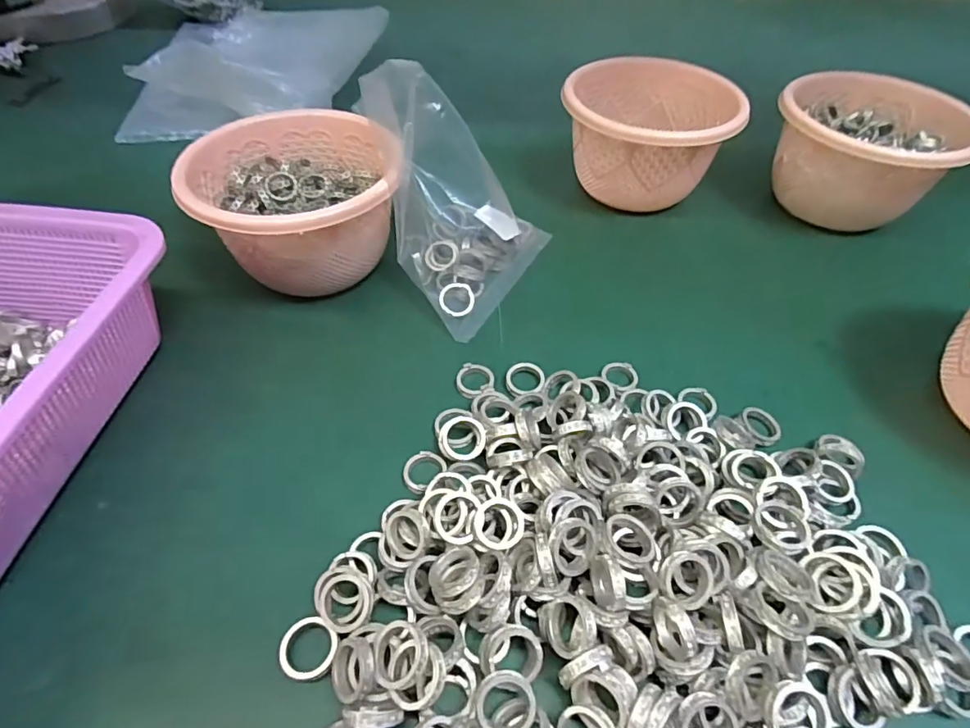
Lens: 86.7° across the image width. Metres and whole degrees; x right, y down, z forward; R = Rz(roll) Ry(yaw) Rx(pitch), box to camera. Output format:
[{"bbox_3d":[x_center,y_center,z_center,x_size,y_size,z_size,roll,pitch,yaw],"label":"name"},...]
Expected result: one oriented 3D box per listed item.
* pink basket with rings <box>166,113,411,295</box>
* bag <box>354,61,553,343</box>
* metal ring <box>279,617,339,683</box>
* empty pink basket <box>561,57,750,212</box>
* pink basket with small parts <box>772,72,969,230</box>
[{"bbox_3d":[-0.139,-0.112,0.384,0.137,0.095,0.141,-26,55,-21],"label":"pink basket with rings"},{"bbox_3d":[-0.016,-0.123,0.365,0.093,0.135,0.134,25,53,19],"label":"bag"},{"bbox_3d":[-0.079,0.128,0.232,0.026,0.010,0.025,1,51,-1],"label":"metal ring"},{"bbox_3d":[0.142,-0.198,0.461,0.145,0.092,0.125,8,50,6],"label":"empty pink basket"},{"bbox_3d":[0.324,-0.176,0.449,0.146,0.093,0.132,29,55,22],"label":"pink basket with small parts"}]

